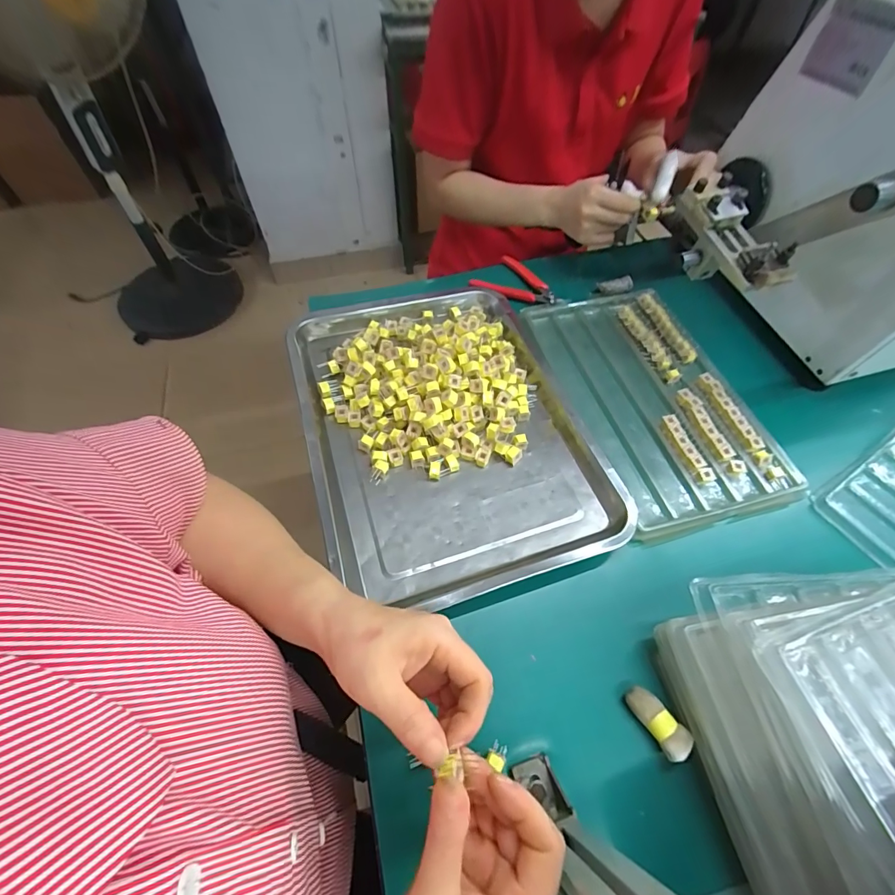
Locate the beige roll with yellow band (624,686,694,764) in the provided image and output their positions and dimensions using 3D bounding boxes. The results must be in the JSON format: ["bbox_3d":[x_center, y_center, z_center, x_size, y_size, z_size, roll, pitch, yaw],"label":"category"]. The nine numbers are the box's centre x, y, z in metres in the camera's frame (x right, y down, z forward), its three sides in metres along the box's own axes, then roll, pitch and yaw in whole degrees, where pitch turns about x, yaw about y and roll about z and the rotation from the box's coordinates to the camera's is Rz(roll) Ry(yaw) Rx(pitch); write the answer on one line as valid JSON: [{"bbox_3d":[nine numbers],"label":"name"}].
[{"bbox_3d":[0.160,0.209,0.320,0.022,0.017,0.048,-28,62,-17],"label":"beige roll with yellow band"}]

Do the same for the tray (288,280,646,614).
[{"bbox_3d":[-0.004,-0.040,0.453,0.296,0.043,0.382,-16,60,-10],"label":"tray"}]

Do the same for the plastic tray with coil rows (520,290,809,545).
[{"bbox_3d":[0.236,-0.064,0.501,0.197,0.029,0.331,-12,59,-8],"label":"plastic tray with coil rows"}]

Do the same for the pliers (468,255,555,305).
[{"bbox_3d":[0.099,-0.229,0.594,0.108,0.012,0.085,39,65,21],"label":"pliers"}]

